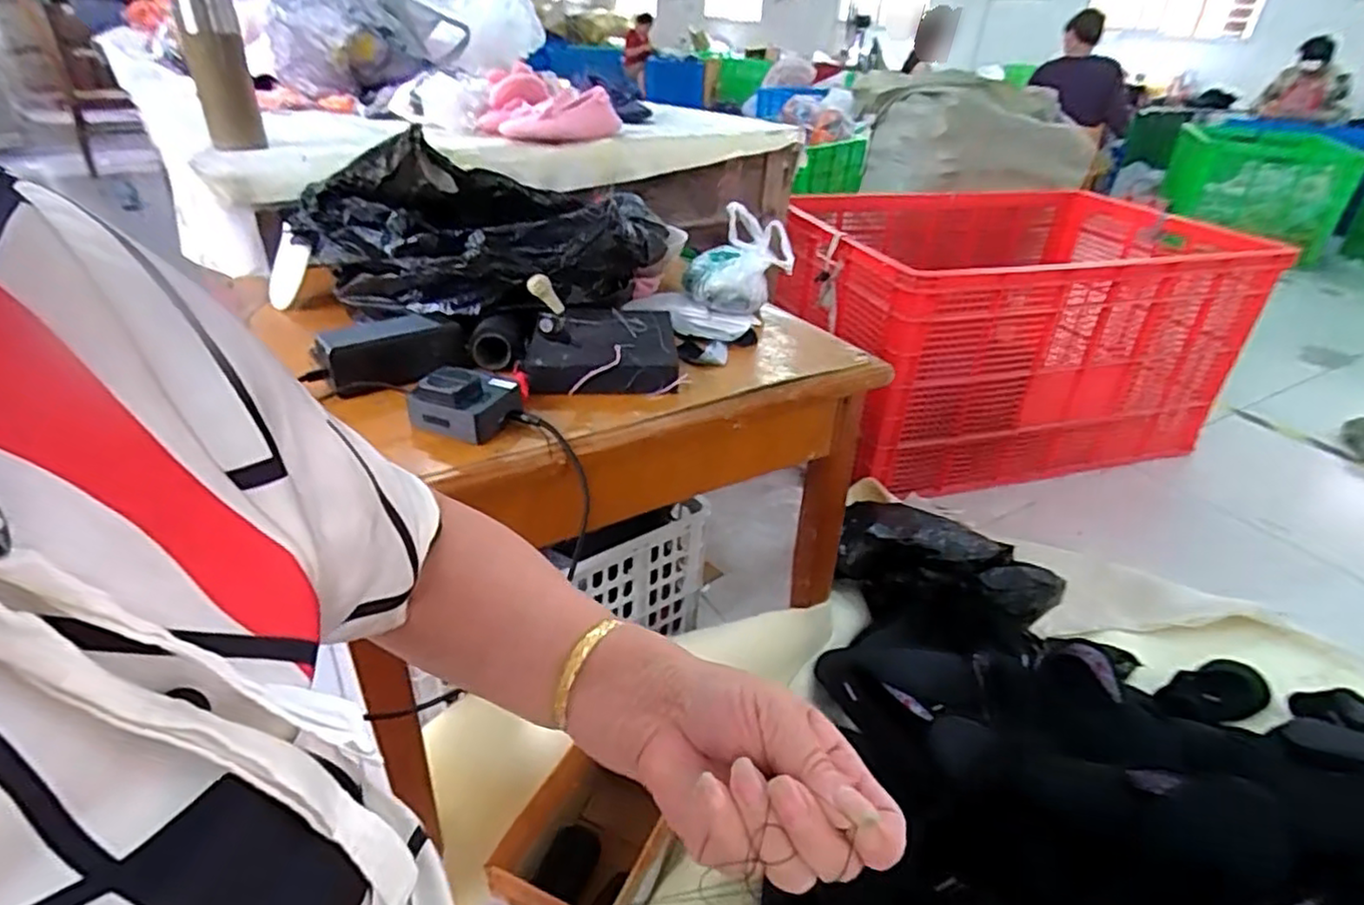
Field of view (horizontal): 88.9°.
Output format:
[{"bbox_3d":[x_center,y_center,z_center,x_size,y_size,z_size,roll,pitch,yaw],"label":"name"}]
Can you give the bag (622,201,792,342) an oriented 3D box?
[{"bbox_3d":[0.037,-0.225,0.879,0.194,0.131,0.100,-5,31,-11],"label":"bag"}]

